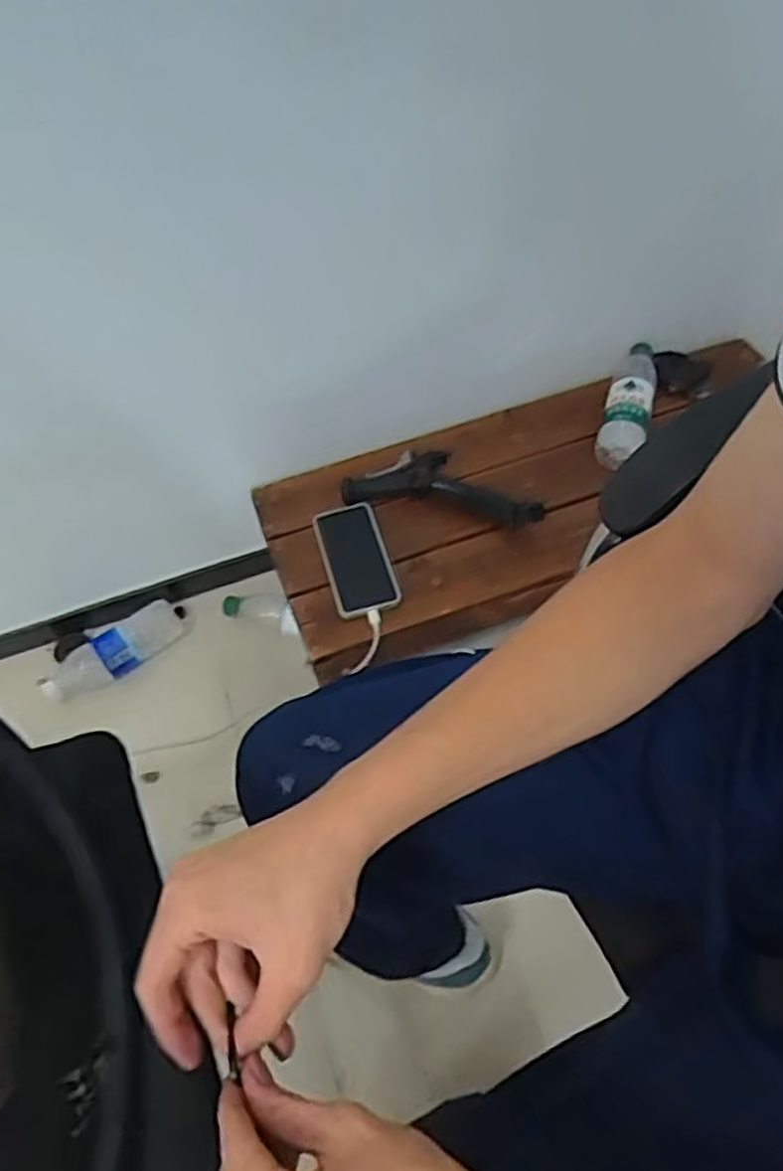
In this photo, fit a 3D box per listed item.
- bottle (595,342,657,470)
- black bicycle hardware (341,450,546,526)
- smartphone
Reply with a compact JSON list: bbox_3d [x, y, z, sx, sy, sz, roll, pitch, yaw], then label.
[{"bbox_3d":[0.342,-0.272,1.108,0.063,0.056,0.225,14,57,13],"label":"bottle"},{"bbox_3d":[0.072,-0.140,1.054,0.268,0.030,0.107,7,56,10],"label":"black bicycle hardware"},{"bbox_3d":[-0.045,-0.036,1.008,0.082,0.016,0.172,-15,55,-6],"label":"smartphone"}]

